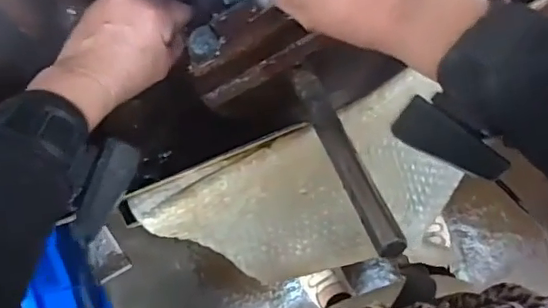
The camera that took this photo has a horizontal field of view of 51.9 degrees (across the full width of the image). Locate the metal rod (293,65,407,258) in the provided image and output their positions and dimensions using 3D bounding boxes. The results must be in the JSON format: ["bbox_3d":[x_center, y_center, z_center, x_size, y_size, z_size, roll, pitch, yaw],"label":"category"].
[{"bbox_3d":[0.048,-0.001,0.389,0.019,0.021,0.165,-25,50,4],"label":"metal rod"}]

